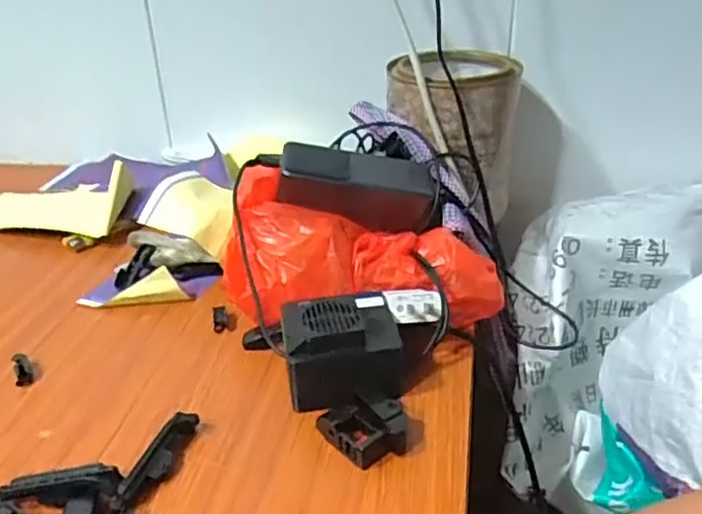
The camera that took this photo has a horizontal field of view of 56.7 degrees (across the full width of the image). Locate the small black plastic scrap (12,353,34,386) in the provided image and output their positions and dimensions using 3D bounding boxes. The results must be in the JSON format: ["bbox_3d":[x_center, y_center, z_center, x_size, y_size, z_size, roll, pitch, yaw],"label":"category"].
[{"bbox_3d":[-0.244,0.084,0.483,0.012,0.017,0.027,-16,33,-22],"label":"small black plastic scrap"}]

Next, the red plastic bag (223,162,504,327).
[{"bbox_3d":[0.002,0.008,0.509,0.222,0.092,0.116,7,31,15],"label":"red plastic bag"}]

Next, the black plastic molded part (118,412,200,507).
[{"bbox_3d":[-0.115,0.122,0.395,0.014,0.019,0.067,8,32,17],"label":"black plastic molded part"}]

